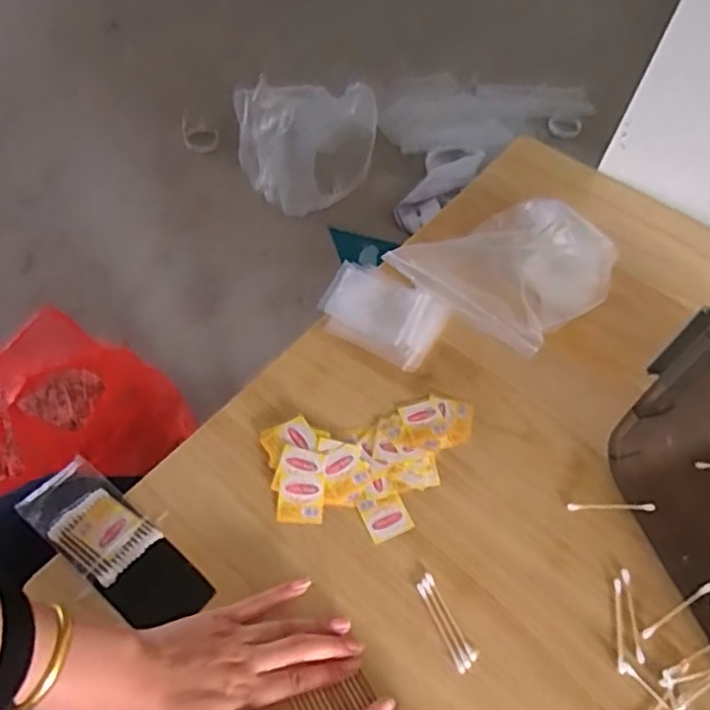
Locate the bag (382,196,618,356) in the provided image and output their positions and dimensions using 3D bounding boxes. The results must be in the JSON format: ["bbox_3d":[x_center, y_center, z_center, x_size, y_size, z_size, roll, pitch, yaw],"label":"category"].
[{"bbox_3d":[0.164,-0.098,0.666,0.209,0.064,0.176,-36,67,-25],"label":"bag"}]

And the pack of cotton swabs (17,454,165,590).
[{"bbox_3d":[-0.226,0.139,0.553,0.114,0.011,0.065,35,61,17],"label":"pack of cotton swabs"}]

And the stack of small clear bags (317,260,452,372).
[{"bbox_3d":[0.027,-0.045,0.673,0.124,0.027,0.087,31,66,16],"label":"stack of small clear bags"}]

